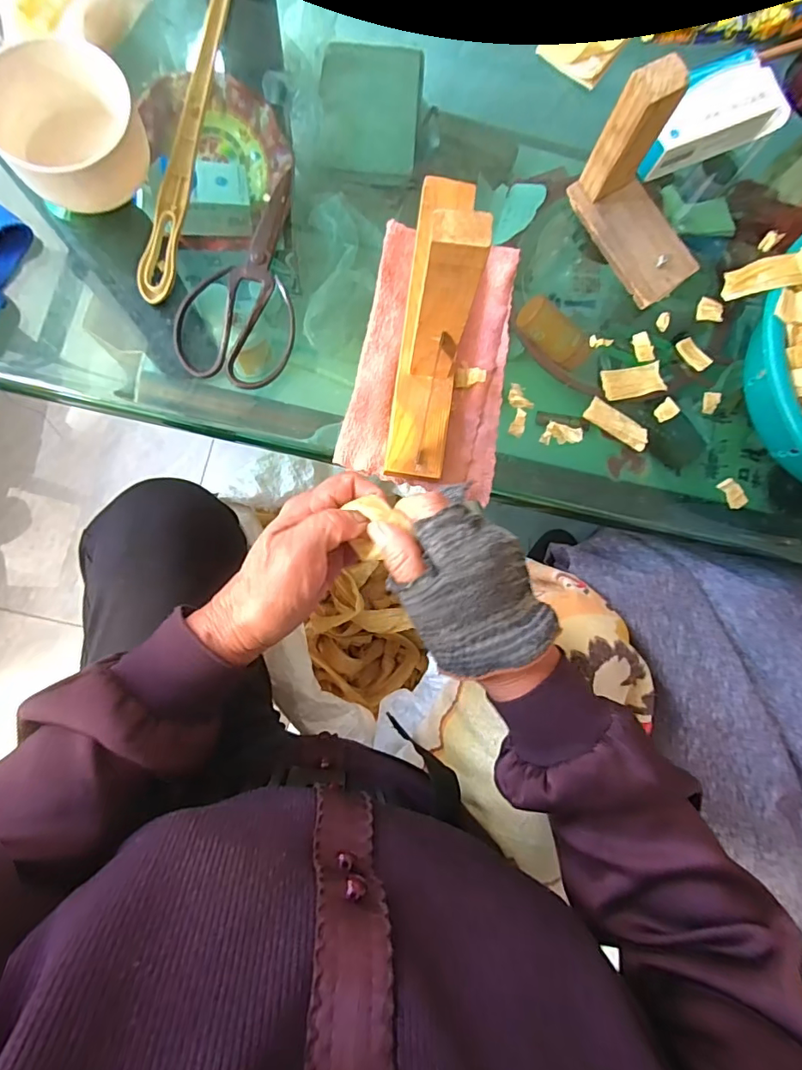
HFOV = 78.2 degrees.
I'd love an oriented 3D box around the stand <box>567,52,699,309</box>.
[{"bbox_3d":[0.217,-0.282,0.405,0.067,0.100,0.130,-27,87,-8],"label":"stand"}]

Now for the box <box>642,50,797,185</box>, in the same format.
[{"bbox_3d":[0.284,-0.397,0.461,0.160,0.030,0.074,-26,87,-8],"label":"box"}]

